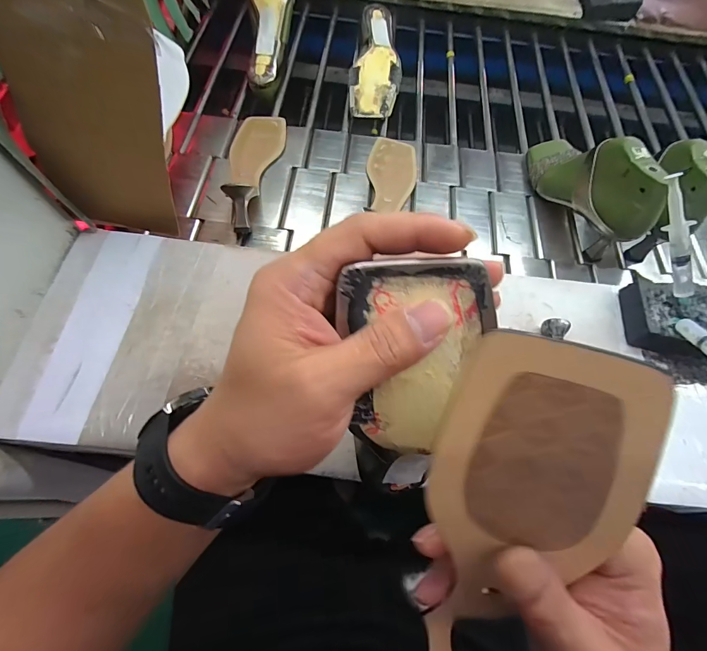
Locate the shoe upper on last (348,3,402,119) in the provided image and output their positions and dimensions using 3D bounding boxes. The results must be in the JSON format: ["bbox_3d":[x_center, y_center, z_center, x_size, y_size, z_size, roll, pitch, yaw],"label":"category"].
[{"bbox_3d":[0.039,-0.477,0.666,0.085,0.063,0.227,2,66,-2],"label":"shoe upper on last"}]

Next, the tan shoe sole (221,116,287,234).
[{"bbox_3d":[-0.155,-0.250,0.552,0.079,0.057,0.244,2,66,-2],"label":"tan shoe sole"}]

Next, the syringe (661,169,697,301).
[{"bbox_3d":[0.350,-0.093,0.394,0.012,0.022,0.133,-22,105,-12],"label":"syringe"}]

